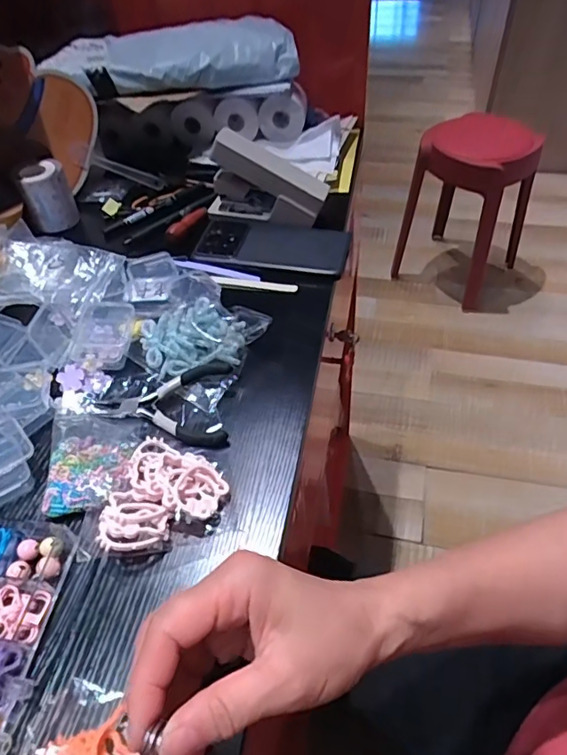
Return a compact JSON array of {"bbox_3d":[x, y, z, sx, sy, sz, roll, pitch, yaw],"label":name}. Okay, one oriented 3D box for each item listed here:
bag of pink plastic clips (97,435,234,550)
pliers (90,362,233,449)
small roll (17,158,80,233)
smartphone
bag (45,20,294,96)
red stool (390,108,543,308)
[{"bbox_3d":[-0.080,0.083,0.358,0.070,0.026,0.087,9,51,11],"label":"bag of pink plastic clips"},{"bbox_3d":[-0.097,0.019,0.415,0.107,0.013,0.070,-1,50,2],"label":"pliers"},{"bbox_3d":[-0.268,-0.208,0.597,0.047,0.061,0.052,-19,51,-13],"label":"small roll"},{"bbox_3d":[-0.011,-0.146,0.563,0.160,0.011,0.077,8,51,10],"label":"smartphone"},{"bbox_3d":[-0.130,-0.384,0.625,0.287,0.045,0.115,-10,50,-5],"label":"bag"},{"bbox_3d":[0.511,-0.479,1.462,0.310,0.485,0.267,24,55,22],"label":"red stool"}]

